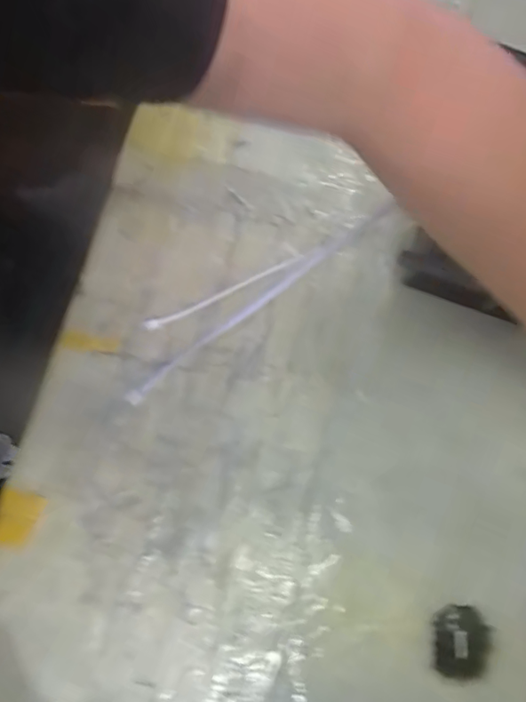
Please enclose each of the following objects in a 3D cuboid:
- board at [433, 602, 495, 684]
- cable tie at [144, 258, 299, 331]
[{"bbox_3d":[0.131,0.191,0.336,0.036,0.005,0.043,4,76,0],"label":"board"},{"bbox_3d":[-0.029,-0.045,0.394,0.132,0.007,0.008,-25,76,-6],"label":"cable tie"}]

